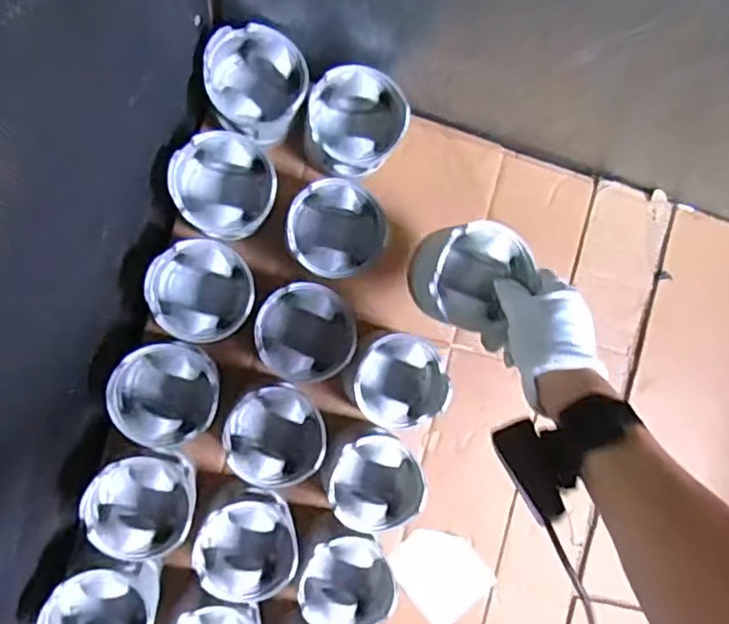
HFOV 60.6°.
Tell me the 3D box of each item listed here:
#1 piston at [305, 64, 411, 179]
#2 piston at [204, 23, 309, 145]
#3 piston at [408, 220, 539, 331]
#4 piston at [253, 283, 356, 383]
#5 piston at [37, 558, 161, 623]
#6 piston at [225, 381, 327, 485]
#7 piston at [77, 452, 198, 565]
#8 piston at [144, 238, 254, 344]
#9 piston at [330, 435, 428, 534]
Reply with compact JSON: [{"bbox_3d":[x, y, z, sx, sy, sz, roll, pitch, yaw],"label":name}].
[{"bbox_3d":[-0.014,-0.185,0.620,0.092,0.073,0.095,0,91,-9],"label":"piston"},{"bbox_3d":[-0.103,-0.214,0.595,0.093,0.067,0.091,0,91,-9],"label":"piston"},{"bbox_3d":[0.093,-0.031,0.547,0.091,0.077,0.086,0,91,-9],"label":"piston"},{"bbox_3d":[-0.059,0.019,0.618,0.091,0.080,0.091,0,91,-9],"label":"piston"},{"bbox_3d":[-0.239,0.274,0.575,0.091,0.070,0.089,18,88,-9],"label":"piston"},{"bbox_3d":[-0.089,0.117,0.615,0.091,0.073,0.092,-19,94,-8],"label":"piston"},{"bbox_3d":[-0.206,0.177,0.586,0.092,0.071,0.093,0,91,-9],"label":"piston"},{"bbox_3d":[-0.152,-0.019,0.588,0.089,0.063,0.090,0,91,-9],"label":"piston"},{"bbox_3d":[0.008,0.166,0.632,0.087,0.089,0.088,-43,97,-6],"label":"piston"}]

